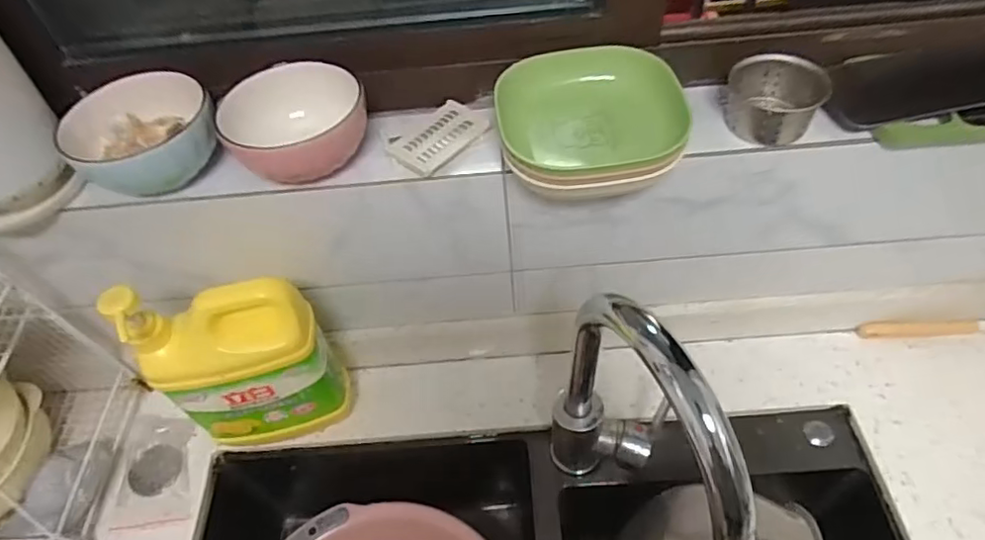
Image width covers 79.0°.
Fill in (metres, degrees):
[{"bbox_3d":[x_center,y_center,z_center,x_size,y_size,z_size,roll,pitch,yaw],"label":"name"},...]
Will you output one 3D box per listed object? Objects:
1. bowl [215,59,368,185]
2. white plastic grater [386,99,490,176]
[{"bbox_3d":[-0.156,-0.118,0.484,0.113,0.053,0.093,-27,56,-16],"label":"bowl"},{"bbox_3d":[-0.046,-0.113,0.511,0.052,0.006,0.081,34,63,26],"label":"white plastic grater"}]

